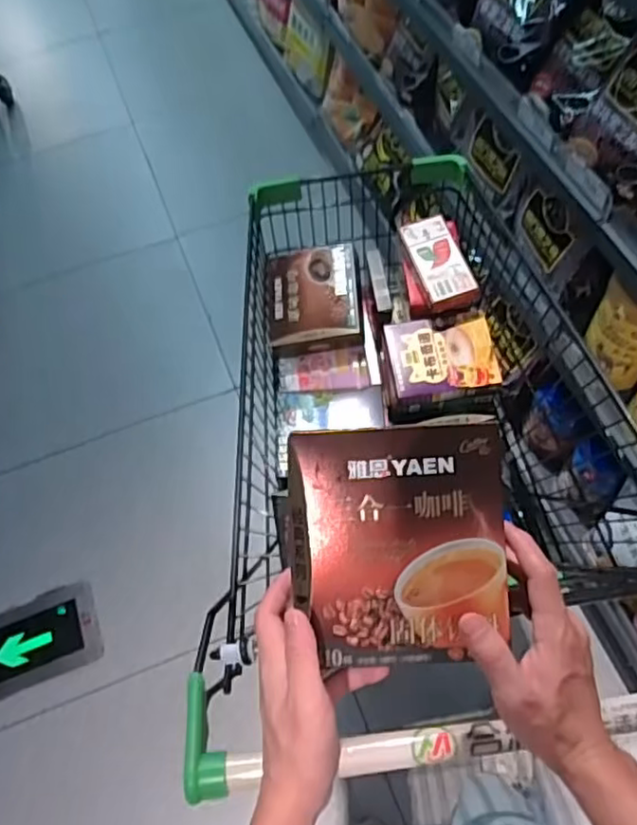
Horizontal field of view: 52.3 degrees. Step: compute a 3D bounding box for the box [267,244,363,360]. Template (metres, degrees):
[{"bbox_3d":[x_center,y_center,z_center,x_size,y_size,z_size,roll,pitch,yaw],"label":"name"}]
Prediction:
[{"bbox_3d":[-0.008,-0.196,1.098,0.158,0.063,0.196,-4,60,2],"label":"box"}]

